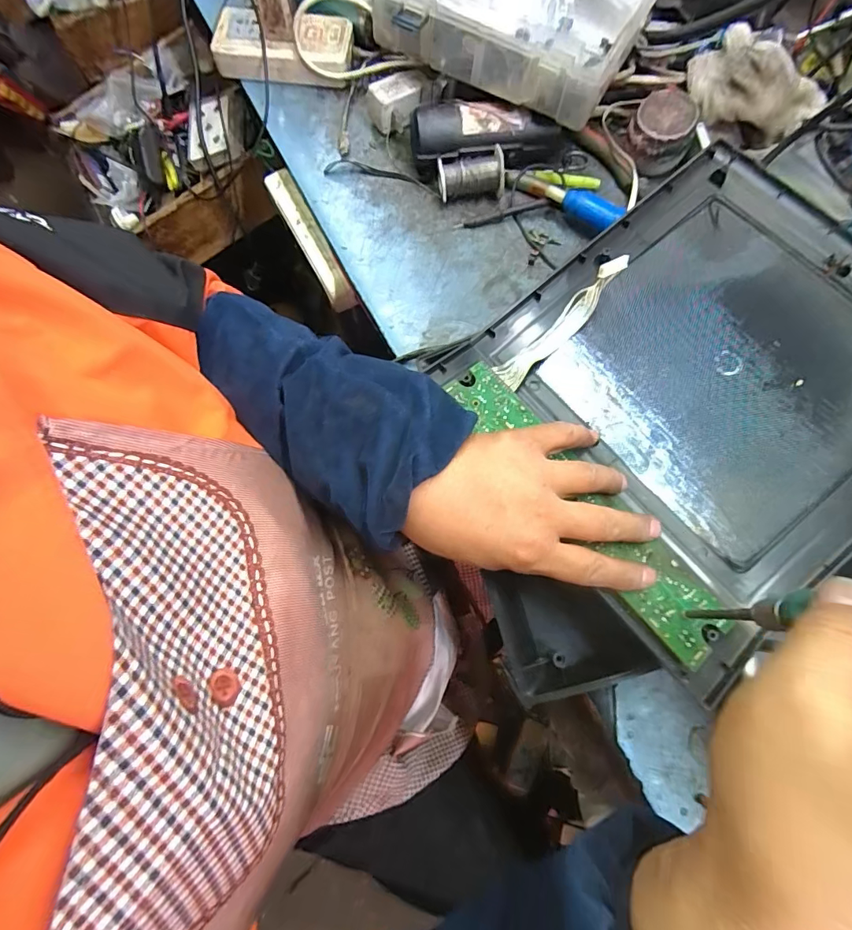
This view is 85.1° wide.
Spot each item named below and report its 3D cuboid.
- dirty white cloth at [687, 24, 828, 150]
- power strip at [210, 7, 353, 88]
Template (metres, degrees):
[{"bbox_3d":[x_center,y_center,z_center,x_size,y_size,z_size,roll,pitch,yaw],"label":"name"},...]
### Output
[{"bbox_3d":[0.321,-0.372,0.464,0.066,0.068,0.122,-33,76,-11],"label":"dirty white cloth"},{"bbox_3d":[-0.159,-0.467,0.519,0.149,0.033,0.064,6,73,0],"label":"power strip"}]

